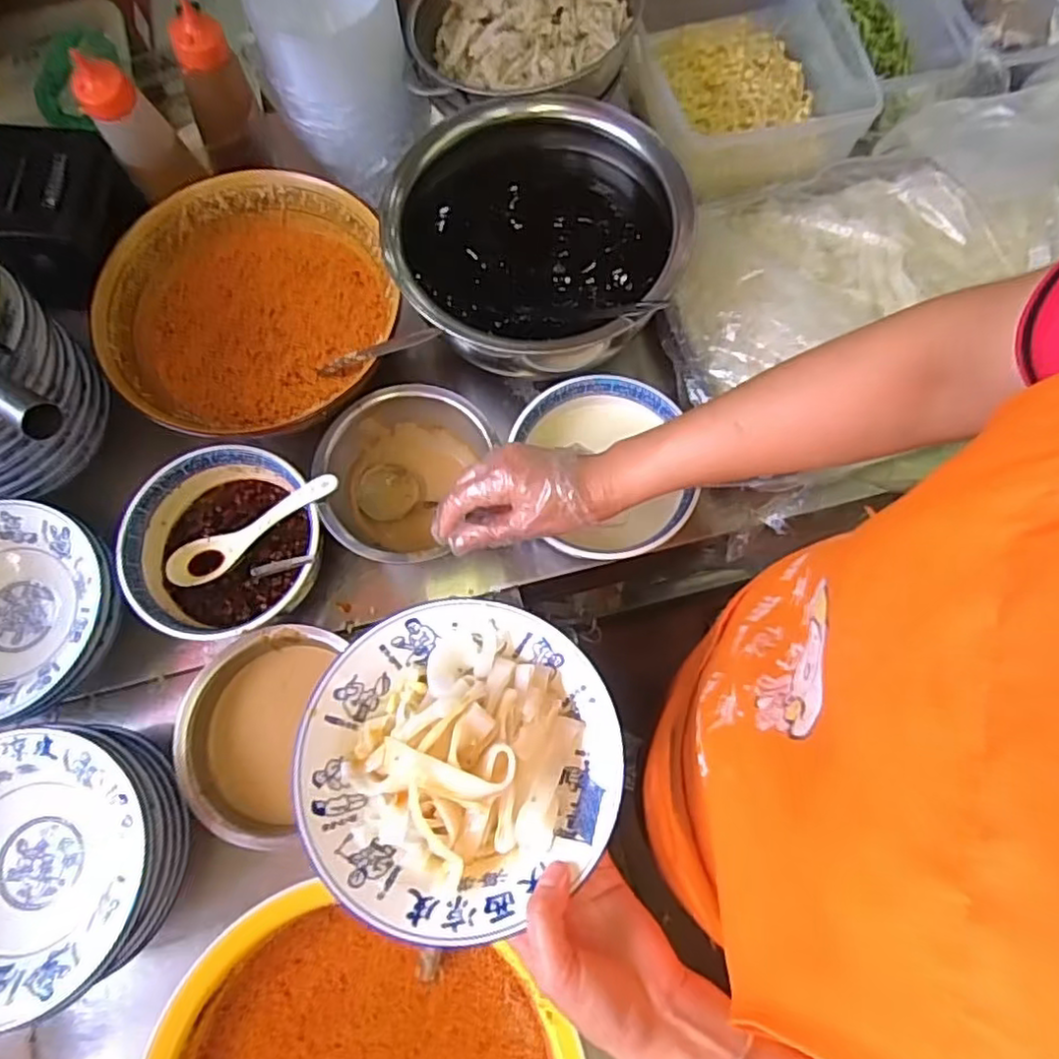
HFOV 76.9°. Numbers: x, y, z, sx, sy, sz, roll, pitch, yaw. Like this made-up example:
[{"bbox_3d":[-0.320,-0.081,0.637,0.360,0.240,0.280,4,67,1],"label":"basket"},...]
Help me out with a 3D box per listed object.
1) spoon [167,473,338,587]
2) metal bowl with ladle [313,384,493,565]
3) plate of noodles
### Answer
[{"bbox_3d":[-0.261,0.000,0.632,0.190,0.026,0.038,-28,72,13],"label":"spoon"},{"bbox_3d":[-0.119,-0.048,0.661,0.162,0.075,0.176,22,74,9],"label":"metal bowl with ladle"},{"bbox_3d":[-0.047,0.141,0.418,0.195,0.039,0.187,-1,72,2],"label":"plate of noodles"}]

